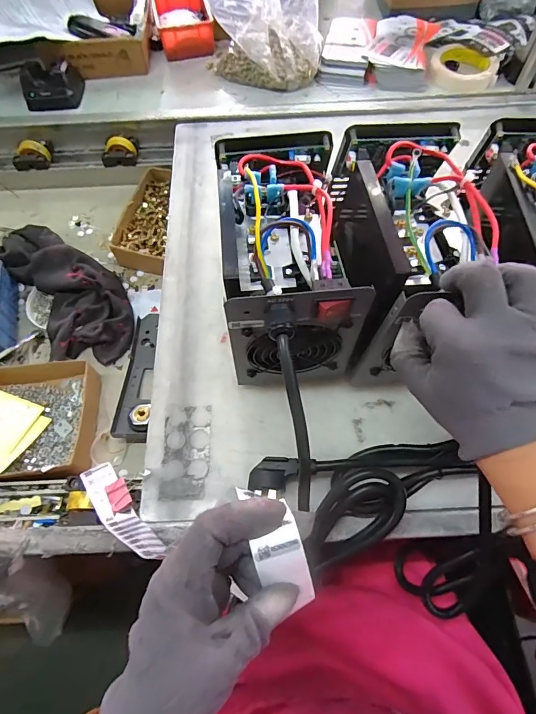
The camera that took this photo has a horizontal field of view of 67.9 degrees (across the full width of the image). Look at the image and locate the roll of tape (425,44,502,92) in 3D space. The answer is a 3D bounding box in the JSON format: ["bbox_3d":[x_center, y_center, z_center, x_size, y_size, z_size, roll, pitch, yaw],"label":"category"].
[{"bbox_3d":[0.326,-0.482,0.665,0.108,0.022,0.108,19,66,11],"label":"roll of tape"}]

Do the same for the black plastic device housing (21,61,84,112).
[{"bbox_3d":[-0.355,-0.448,0.657,0.087,0.044,0.070,-5,64,-1],"label":"black plastic device housing"}]

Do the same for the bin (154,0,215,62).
[{"bbox_3d":[-0.158,-0.612,0.731,0.093,0.046,0.151,-14,64,-5],"label":"bin"}]

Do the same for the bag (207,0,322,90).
[{"bbox_3d":[-0.007,-0.546,0.632,0.186,0.155,0.156,0,64,2],"label":"bag"}]

